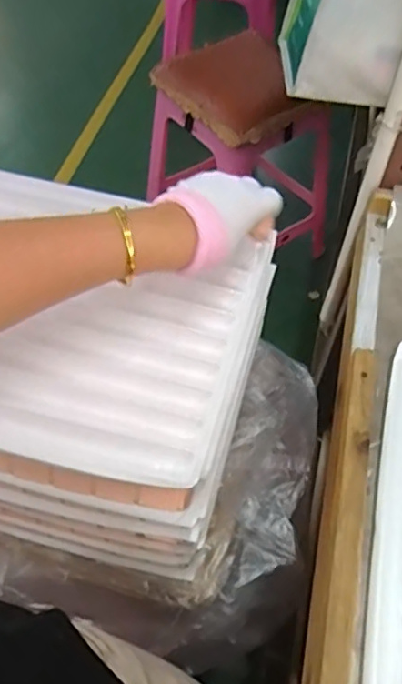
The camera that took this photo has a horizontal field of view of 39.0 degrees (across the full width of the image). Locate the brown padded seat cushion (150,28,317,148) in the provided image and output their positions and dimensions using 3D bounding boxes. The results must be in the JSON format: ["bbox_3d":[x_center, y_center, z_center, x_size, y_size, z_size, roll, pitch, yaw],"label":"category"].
[{"bbox_3d":[0.080,-0.521,1.145,0.255,0.044,0.289,-33,61,-22],"label":"brown padded seat cushion"}]

